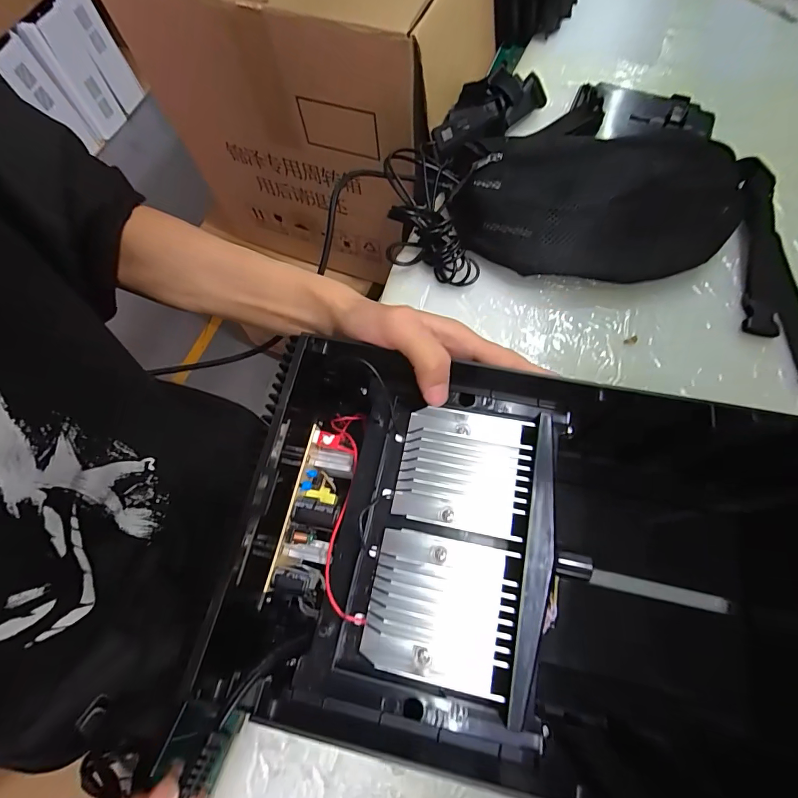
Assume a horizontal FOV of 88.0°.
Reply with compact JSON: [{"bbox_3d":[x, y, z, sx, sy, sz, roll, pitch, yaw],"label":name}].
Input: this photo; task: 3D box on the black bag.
[{"bbox_3d":[0.187,-0.175,0.386,0.265,0.081,0.119,1,70,1],"label":"black bag"}]

